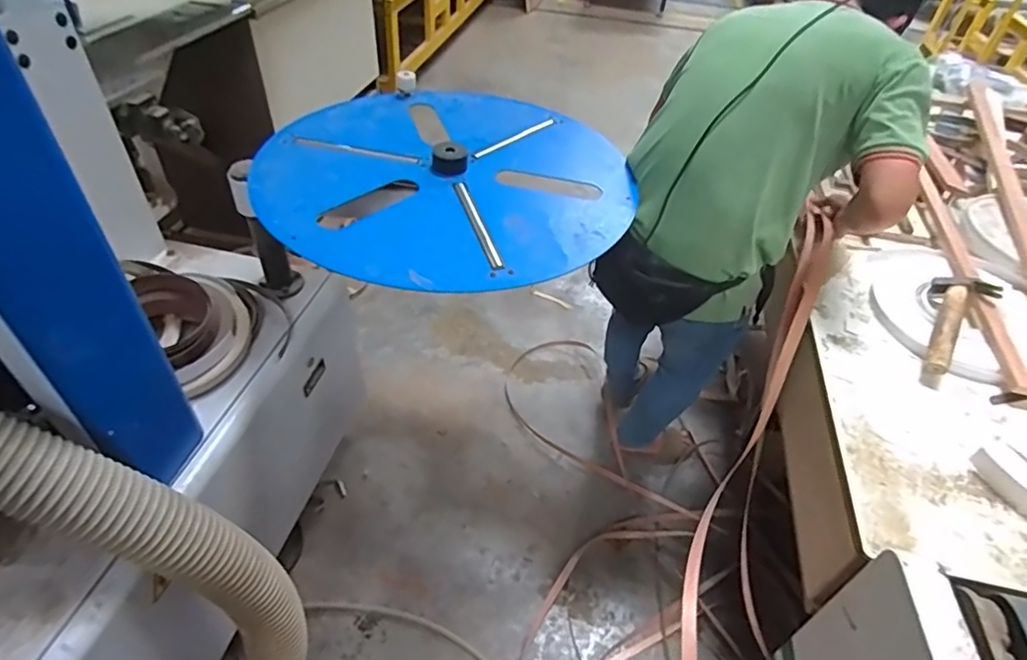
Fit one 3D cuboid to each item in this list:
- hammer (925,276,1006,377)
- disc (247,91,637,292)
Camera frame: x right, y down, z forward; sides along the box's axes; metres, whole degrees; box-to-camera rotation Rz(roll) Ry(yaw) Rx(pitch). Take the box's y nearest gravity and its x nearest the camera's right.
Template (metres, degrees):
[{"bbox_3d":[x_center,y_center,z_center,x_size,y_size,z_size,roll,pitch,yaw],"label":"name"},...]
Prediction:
[{"bbox_3d":[0.784,-0.012,1.043,0.097,0.059,0.281,31,49,25],"label":"hammer"},{"bbox_3d":[-0.128,-0.314,1.130,0.676,0.028,0.682,2,44,-2],"label":"disc"}]

